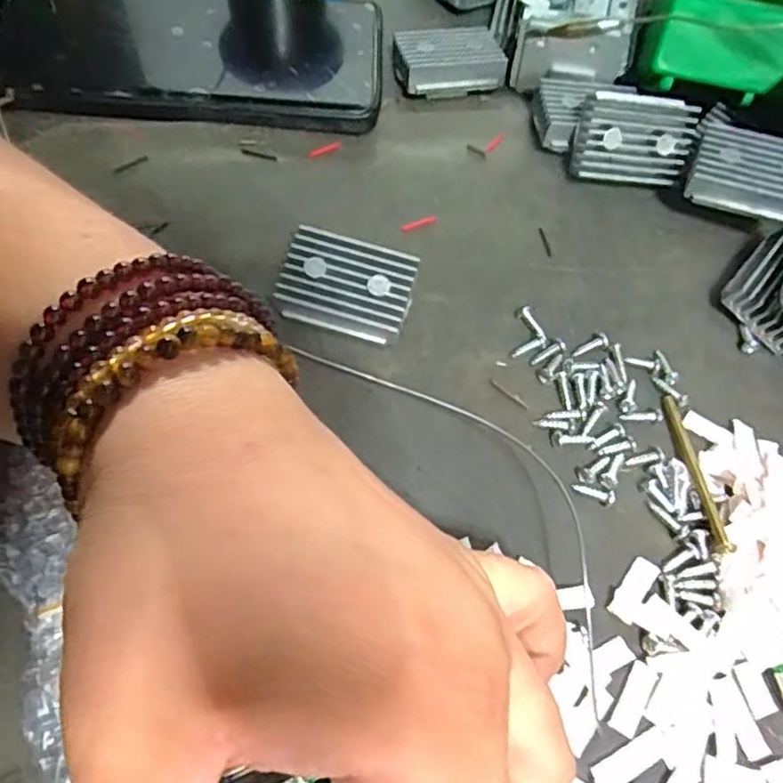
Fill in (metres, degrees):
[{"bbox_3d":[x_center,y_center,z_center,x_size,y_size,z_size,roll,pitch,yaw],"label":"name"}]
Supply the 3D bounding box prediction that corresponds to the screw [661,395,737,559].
[{"bbox_3d":[0.102,0.026,0.212,0.006,0.006,0.057,-4,65,-8],"label":"screw"}]

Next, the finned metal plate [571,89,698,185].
[{"bbox_3d":[0.099,-0.103,0.262,0.049,0.033,0.006,2,27,-8],"label":"finned metal plate"}]

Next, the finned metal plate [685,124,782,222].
[{"bbox_3d":[0.143,-0.086,0.251,0.046,0.006,0.033,15,84,8],"label":"finned metal plate"}]

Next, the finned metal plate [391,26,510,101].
[{"bbox_3d":[0.026,-0.151,0.288,0.047,0.013,0.031,-9,66,-10],"label":"finned metal plate"}]

